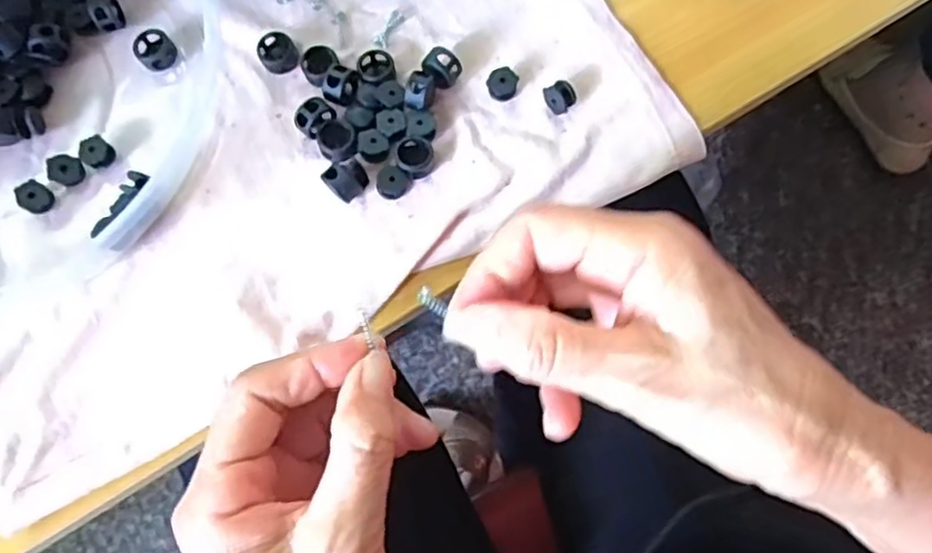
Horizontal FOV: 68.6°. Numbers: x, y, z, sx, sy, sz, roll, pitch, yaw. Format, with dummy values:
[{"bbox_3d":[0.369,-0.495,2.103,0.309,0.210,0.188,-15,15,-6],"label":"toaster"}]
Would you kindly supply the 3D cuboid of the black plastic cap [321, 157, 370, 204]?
[{"bbox_3d":[-0.050,-0.041,0.293,0.018,0.013,0.014,-42,76,-13],"label":"black plastic cap"}]

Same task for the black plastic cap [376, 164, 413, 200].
[{"bbox_3d":[-0.031,-0.040,0.295,0.014,0.006,0.014,0,71,0],"label":"black plastic cap"}]

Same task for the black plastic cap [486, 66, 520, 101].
[{"bbox_3d":[0.017,-0.087,0.311,0.012,0.010,0.012,0,71,0],"label":"black plastic cap"}]

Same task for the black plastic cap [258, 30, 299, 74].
[{"bbox_3d":[-0.087,-0.104,0.317,0.017,0.008,0.019,-40,75,-13],"label":"black plastic cap"}]

